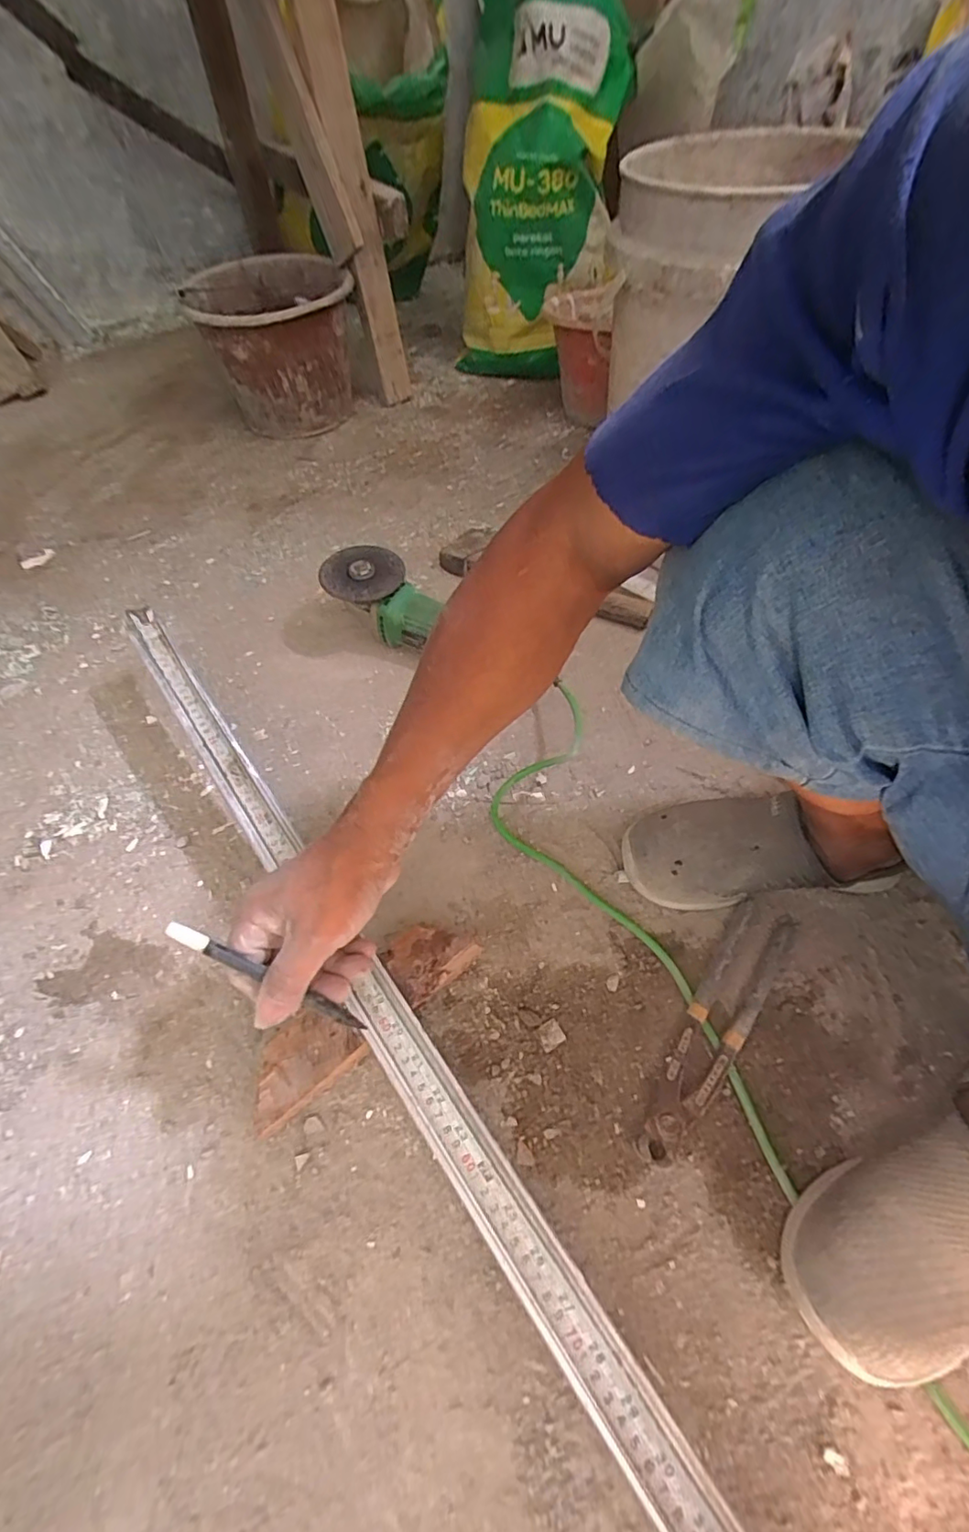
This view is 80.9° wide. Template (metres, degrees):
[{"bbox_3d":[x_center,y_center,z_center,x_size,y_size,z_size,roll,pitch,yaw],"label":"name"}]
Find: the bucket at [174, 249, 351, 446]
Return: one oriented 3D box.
[{"bbox_3d":[-0.350,-0.732,1.010,0.245,0.219,0.273,-5,54,-5],"label":"bucket"}]

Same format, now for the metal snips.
[{"bbox_3d":[0.186,0.202,0.451,0.050,0.026,0.229,32,60,21],"label":"metal snips"}]

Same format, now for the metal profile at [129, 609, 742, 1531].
[{"bbox_3d":[-0.109,0.133,0.423,0.035,0.014,0.795,-31,64,-22],"label":"metal profile"}]

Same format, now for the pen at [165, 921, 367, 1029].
[{"bbox_3d":[-0.129,0.129,0.344,0.131,0.007,0.010,36,55,-15],"label":"pen"}]

